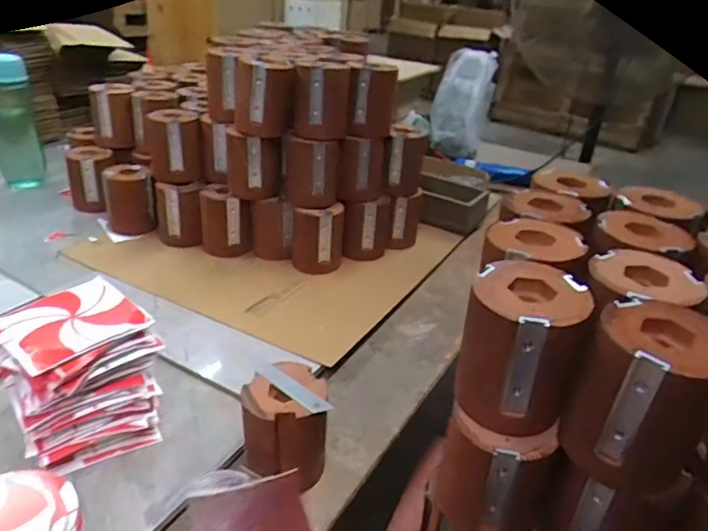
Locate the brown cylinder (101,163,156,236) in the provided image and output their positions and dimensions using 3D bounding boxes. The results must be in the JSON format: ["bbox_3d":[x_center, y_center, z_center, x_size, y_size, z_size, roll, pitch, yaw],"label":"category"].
[{"bbox_3d":[-0.375,-0.108,0.917,0.073,0.099,0.068,-7,32,-22],"label":"brown cylinder"}]

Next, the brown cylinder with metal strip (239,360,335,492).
[{"bbox_3d":[-0.069,0.156,0.522,0.080,0.100,0.082,-5,32,-19],"label":"brown cylinder with metal strip"}]

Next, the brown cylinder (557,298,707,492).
[{"bbox_3d":[0.186,0.082,0.354,0.077,0.096,0.069,28,36,32],"label":"brown cylinder"}]

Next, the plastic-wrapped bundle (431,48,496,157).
[{"bbox_3d":[0.278,-0.422,1.406,0.137,0.293,0.107,12,-6,9],"label":"plastic-wrapped bundle"}]

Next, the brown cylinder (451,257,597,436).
[{"bbox_3d":[0.115,0.058,0.392,0.078,0.098,0.069,18,32,20],"label":"brown cylinder"}]

